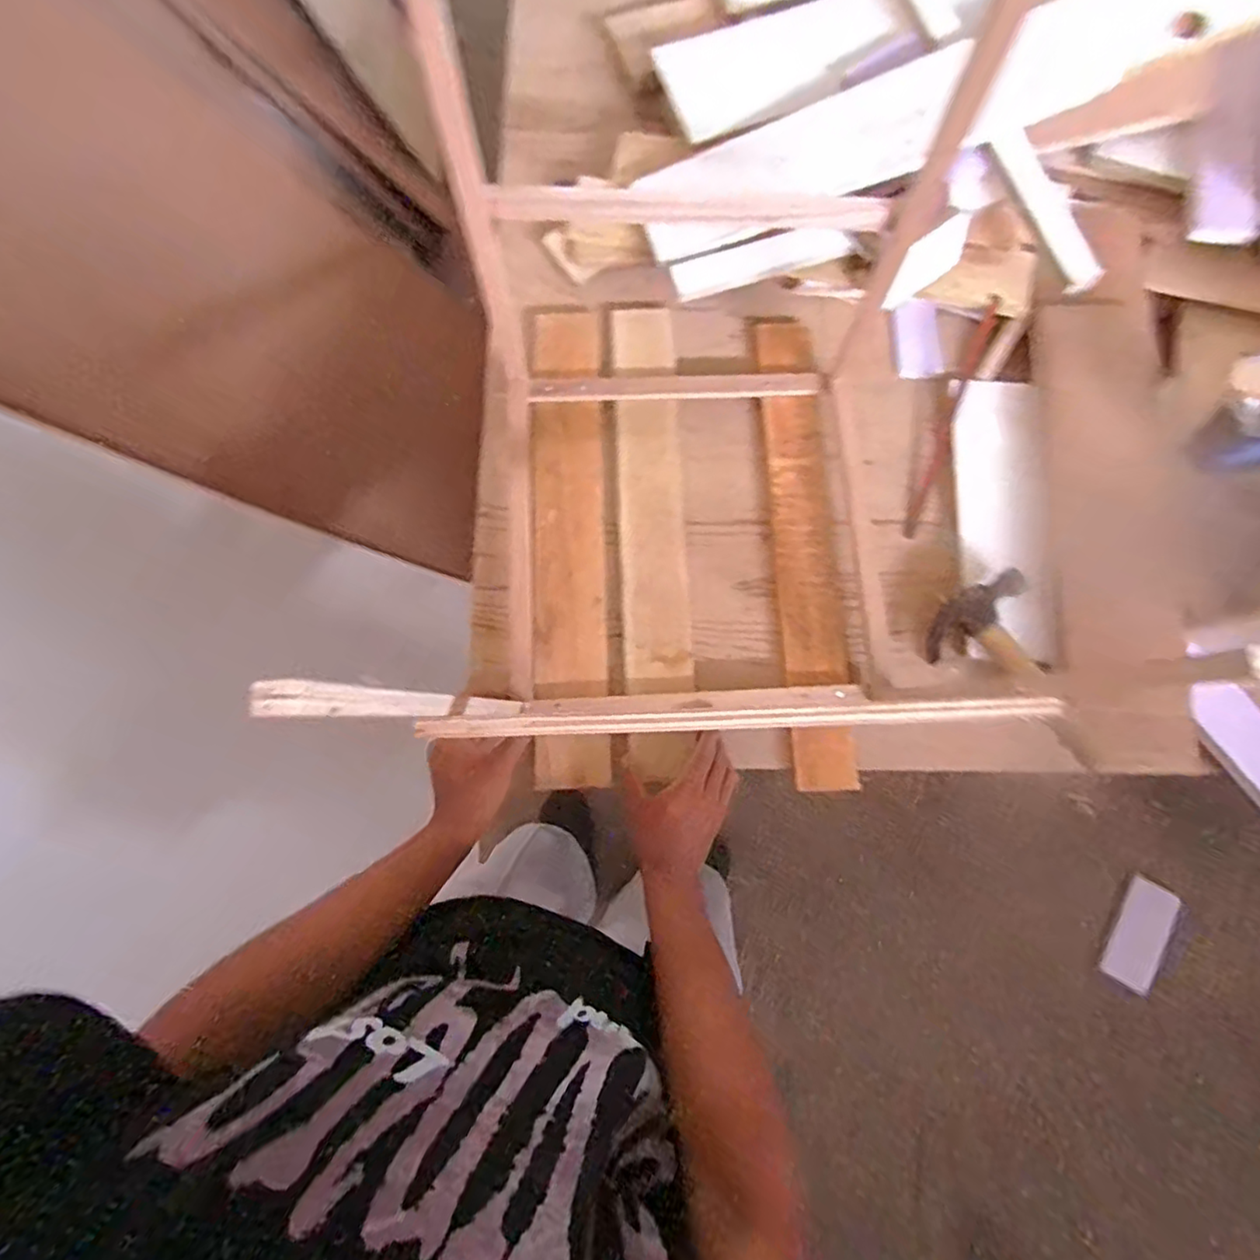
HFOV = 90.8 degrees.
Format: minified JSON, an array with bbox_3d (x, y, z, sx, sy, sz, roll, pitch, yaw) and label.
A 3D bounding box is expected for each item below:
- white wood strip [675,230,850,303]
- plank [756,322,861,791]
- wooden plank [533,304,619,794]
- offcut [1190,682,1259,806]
[{"bbox_3d":[0.148,-0.427,0.720,0.205,0.027,0.044,-17,78,-3],"label":"white wood strip"},{"bbox_3d":[0.200,-0.103,0.716,0.066,0.018,0.554,-3,78,0],"label":"plank"},{"bbox_3d":[-0.069,-0.109,0.714,0.082,0.029,0.562,-3,78,0],"label":"wooden plank"},{"bbox_3d":[0.655,0.125,0.654,0.060,0.010,0.163,-41,81,22],"label":"offcut"}]

